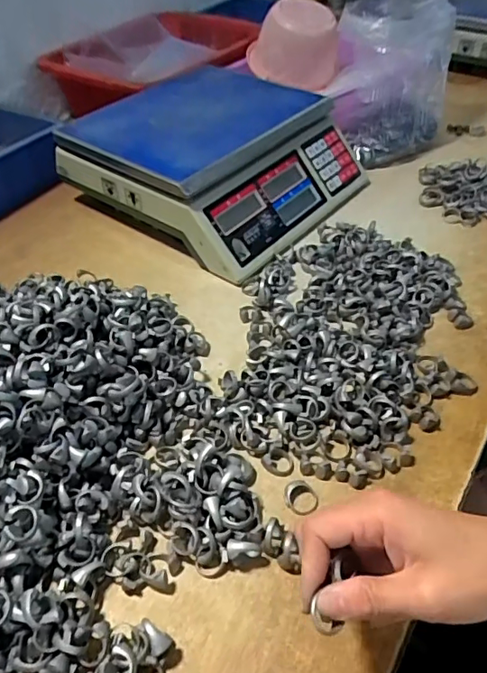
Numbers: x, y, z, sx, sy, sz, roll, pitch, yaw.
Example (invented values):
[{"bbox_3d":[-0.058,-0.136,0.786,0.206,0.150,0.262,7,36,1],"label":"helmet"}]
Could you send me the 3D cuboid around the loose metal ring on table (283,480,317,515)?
[{"bbox_3d":[0.043,0.119,0.393,0.024,0.008,0.025,-1,45,1],"label":"loose metal ring on table"}]

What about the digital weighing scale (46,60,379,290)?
[{"bbox_3d":[-0.030,-0.234,0.682,0.296,0.118,0.288,28,53,27],"label":"digital weighing scale"}]

